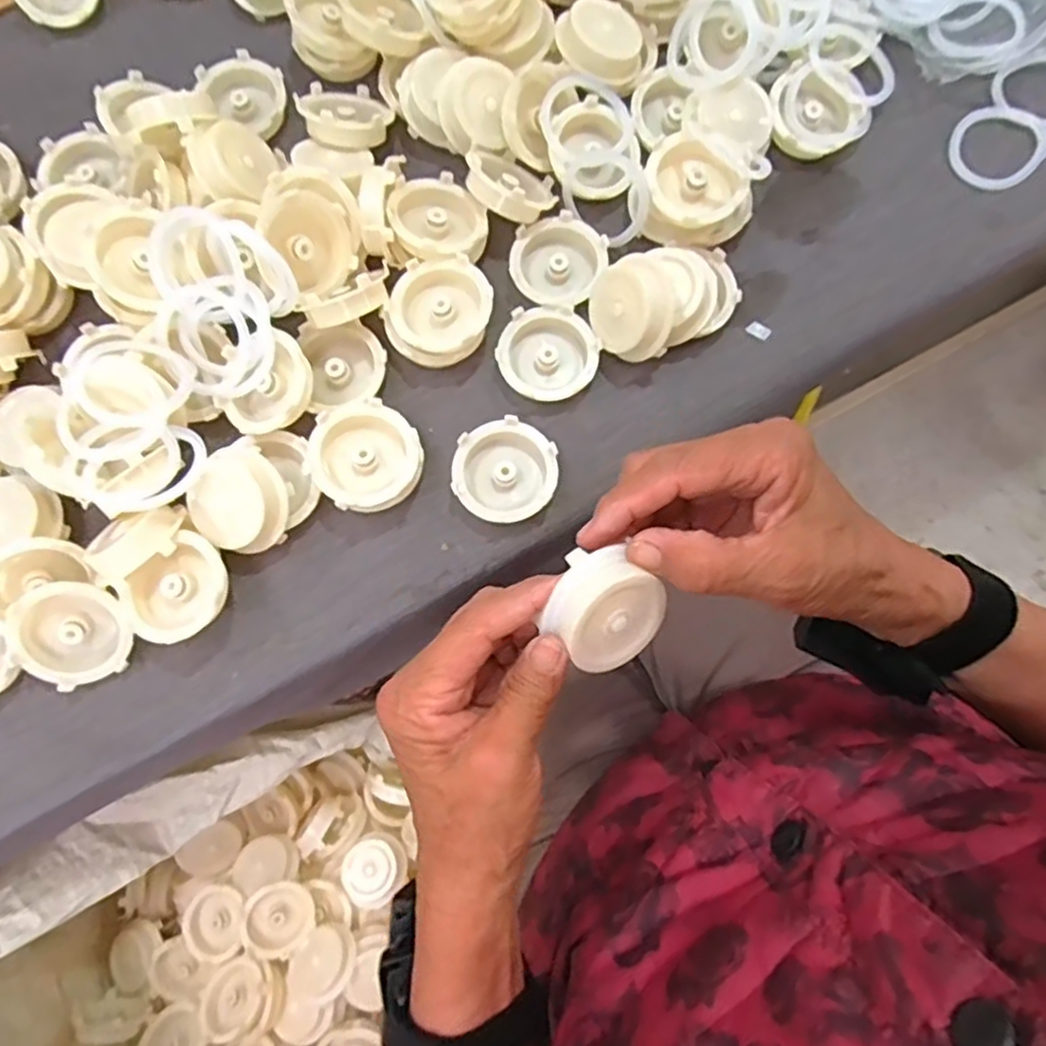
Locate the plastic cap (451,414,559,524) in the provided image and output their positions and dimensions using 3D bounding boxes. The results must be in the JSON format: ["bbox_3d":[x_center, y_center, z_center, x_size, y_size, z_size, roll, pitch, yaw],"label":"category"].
[{"bbox_3d":[-0.010,-0.029,0.403,0.057,0.019,0.057,0,79,1],"label":"plastic cap"}]

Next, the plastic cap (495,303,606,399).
[{"bbox_3d":[0.015,-0.101,0.422,0.057,0.015,0.056,0,79,1],"label":"plastic cap"}]

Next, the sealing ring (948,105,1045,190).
[{"bbox_3d":[0.305,-0.243,0.448,0.055,0.010,0.064,41,83,8],"label":"sealing ring"}]

